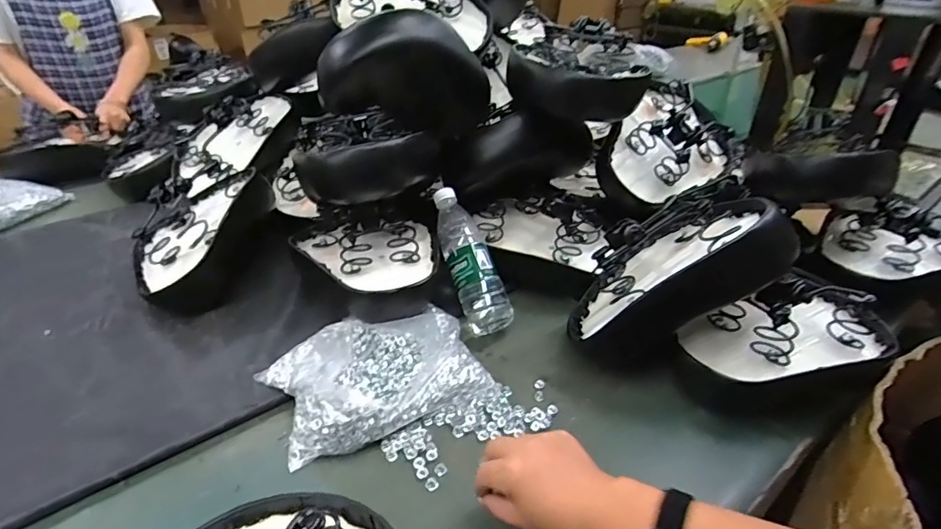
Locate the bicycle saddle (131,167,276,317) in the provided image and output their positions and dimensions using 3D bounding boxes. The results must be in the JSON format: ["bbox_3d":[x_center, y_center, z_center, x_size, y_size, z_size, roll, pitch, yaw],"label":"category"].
[{"bbox_3d":[-0.427,-0.051,0.786,0.156,0.135,0.243,7,35,5],"label":"bicycle saddle"}]

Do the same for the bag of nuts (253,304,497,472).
[{"bbox_3d":[-0.118,0.122,0.617,0.245,0.055,0.177,-16,39,-25],"label":"bag of nuts"}]

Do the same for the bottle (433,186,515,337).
[{"bbox_3d":[-0.004,-0.013,0.739,0.067,0.058,0.233,-13,68,-22],"label":"bottle"}]

